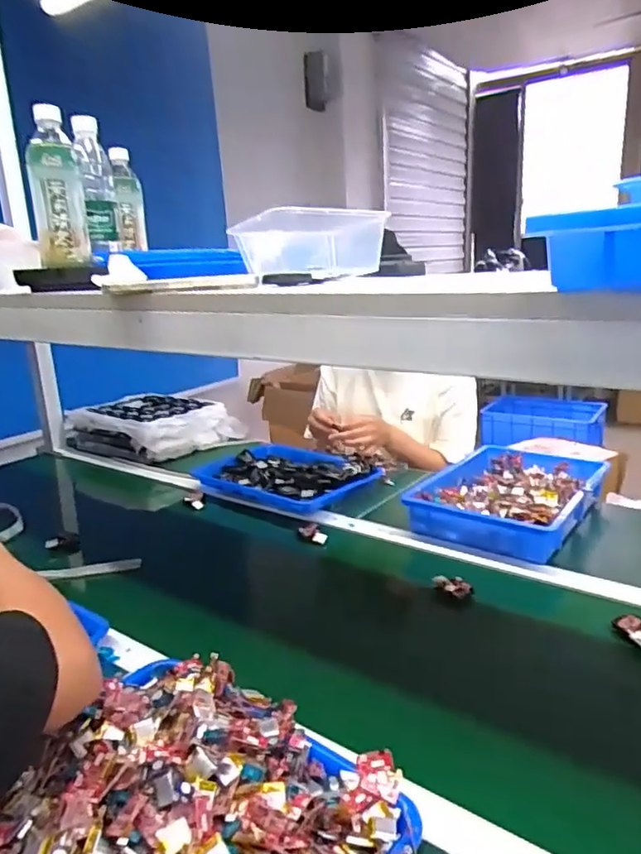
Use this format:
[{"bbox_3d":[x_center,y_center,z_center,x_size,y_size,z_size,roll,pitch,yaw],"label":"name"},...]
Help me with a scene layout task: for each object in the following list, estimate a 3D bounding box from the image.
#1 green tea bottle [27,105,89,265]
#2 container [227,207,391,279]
[{"bbox_3d":[-0.339,-0.303,0.771,0.063,0.184,0.066,-10,17,-21],"label":"green tea bottle"},{"bbox_3d":[-0.007,-0.206,0.677,0.161,0.066,0.093,-18,21,-41],"label":"container"}]

